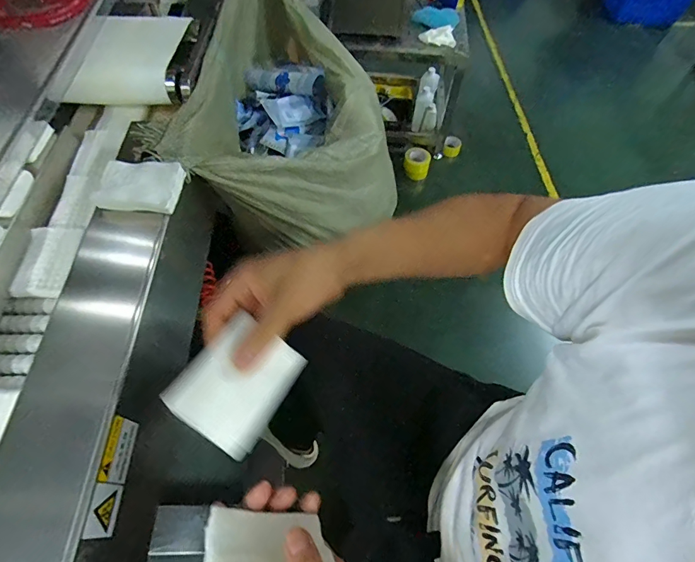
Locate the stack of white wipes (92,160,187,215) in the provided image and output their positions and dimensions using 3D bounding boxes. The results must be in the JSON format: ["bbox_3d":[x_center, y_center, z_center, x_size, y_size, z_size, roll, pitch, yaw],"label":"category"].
[{"bbox_3d":[-0.275,-0.123,0.516,0.101,0.022,0.078,2,58,-1],"label":"stack of white wipes"}]

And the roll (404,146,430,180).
[{"bbox_3d":[0.317,-0.538,1.790,0.114,0.107,0.114,1,58,-1],"label":"roll"}]

